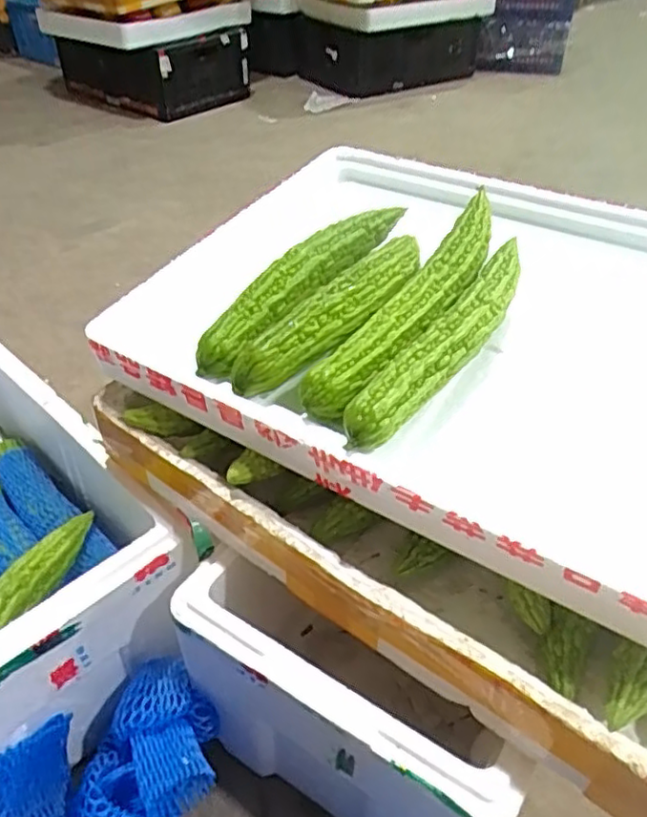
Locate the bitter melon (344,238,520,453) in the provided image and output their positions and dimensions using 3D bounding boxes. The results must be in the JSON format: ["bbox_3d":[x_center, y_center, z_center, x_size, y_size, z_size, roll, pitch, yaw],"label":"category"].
[{"bbox_3d":[0.104,-0.060,0.531,0.046,0.038,0.276,27,48,28],"label":"bitter melon"}]

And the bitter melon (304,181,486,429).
[{"bbox_3d":[0.078,-0.095,0.562,0.053,0.058,0.295,25,47,26],"label":"bitter melon"}]

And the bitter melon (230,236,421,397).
[{"bbox_3d":[0.014,-0.090,0.568,0.054,0.043,0.247,28,49,29],"label":"bitter melon"}]

